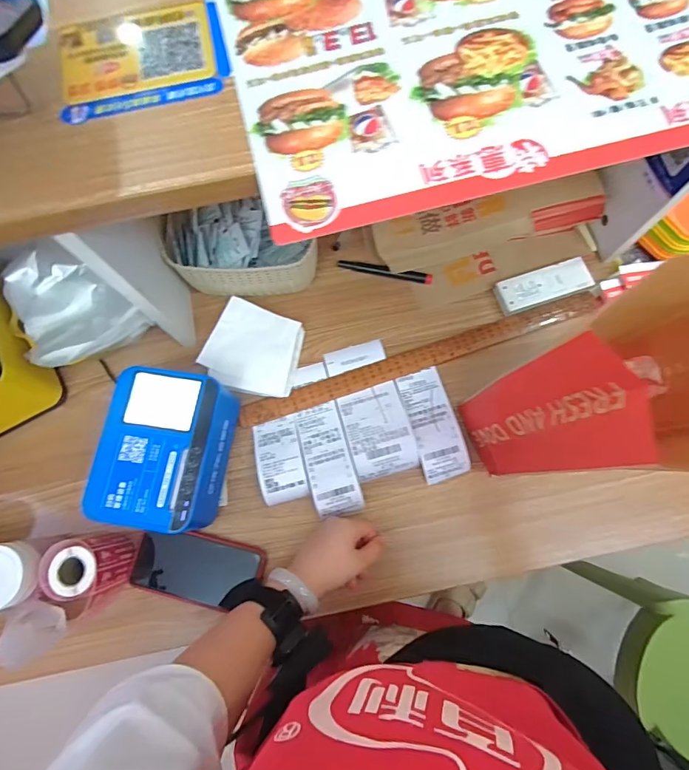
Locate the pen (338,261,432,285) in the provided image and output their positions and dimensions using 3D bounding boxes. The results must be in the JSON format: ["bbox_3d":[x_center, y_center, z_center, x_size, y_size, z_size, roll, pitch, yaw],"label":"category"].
[{"bbox_3d":[0.057,-0.161,0.594,0.131,0.011,0.016,13,77,5],"label":"pen"}]

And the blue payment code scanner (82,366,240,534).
[{"bbox_3d":[-0.210,0.076,0.500,0.129,0.081,0.171,9,76,4],"label":"blue payment code scanner"}]

